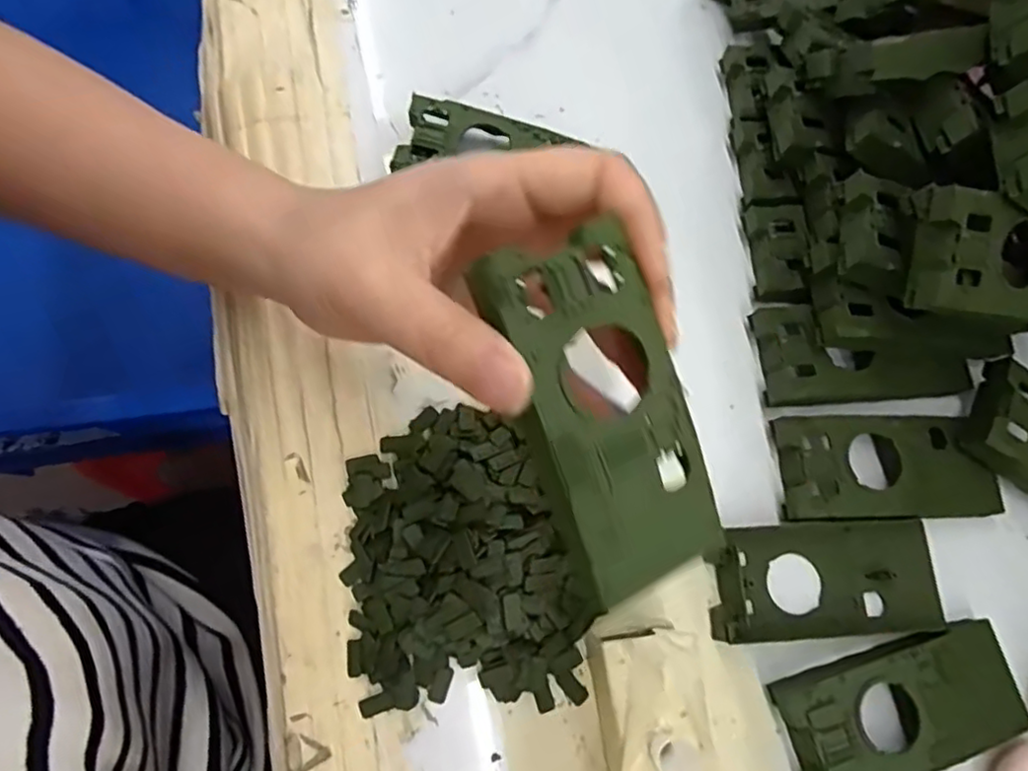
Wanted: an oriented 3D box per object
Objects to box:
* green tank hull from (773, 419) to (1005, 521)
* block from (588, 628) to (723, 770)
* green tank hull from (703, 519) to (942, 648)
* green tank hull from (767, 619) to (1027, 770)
[{"bbox_3d":[0.171,0.038,0.292,0.104,0.022,0.045,-1,74,-7],"label":"green tank hull"},{"bbox_3d":[0.051,0.138,0.241,0.047,0.043,0.084,-13,76,-9],"label":"block"},{"bbox_3d":[0.138,0.084,0.277,0.106,0.017,0.048,0,74,-6],"label":"green tank hull"},{"bbox_3d":[0.161,0.132,0.263,0.104,0.024,0.049,-14,76,-10],"label":"green tank hull"}]

